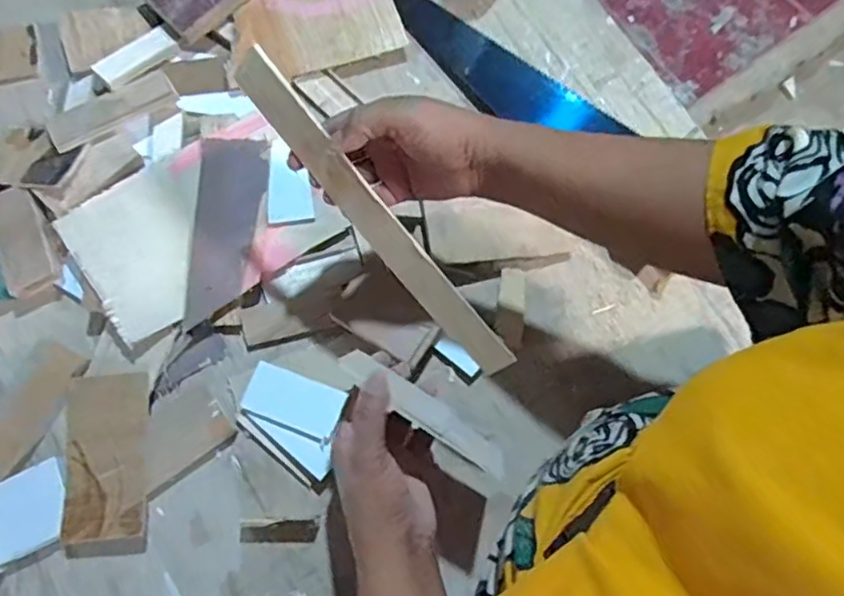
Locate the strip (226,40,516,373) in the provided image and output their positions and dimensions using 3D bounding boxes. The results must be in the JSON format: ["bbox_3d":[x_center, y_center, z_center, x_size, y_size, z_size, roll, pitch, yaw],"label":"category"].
[{"bbox_3d":[-0.032,-0.053,0.424,0.031,0.005,0.264,-36,96,36],"label":"strip"}]

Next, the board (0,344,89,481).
[{"bbox_3d":[-0.344,0.096,0.543,0.050,0.008,0.120,31,79,8],"label":"board"}]

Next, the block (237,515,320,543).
[{"bbox_3d":[-0.119,0.192,0.513,0.066,0.016,0.020,-1,77,1],"label":"block"}]

